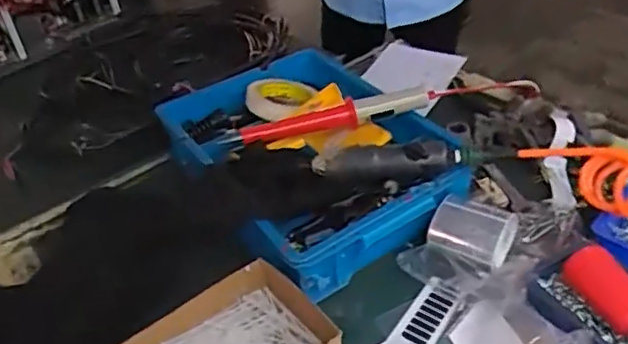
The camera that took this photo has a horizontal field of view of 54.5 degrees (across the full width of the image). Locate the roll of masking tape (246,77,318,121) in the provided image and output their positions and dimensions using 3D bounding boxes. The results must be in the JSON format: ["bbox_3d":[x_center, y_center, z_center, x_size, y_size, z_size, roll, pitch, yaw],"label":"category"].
[{"bbox_3d":[-0.050,-0.107,0.884,0.097,0.024,0.098,-2,41,2],"label":"roll of masking tape"}]

